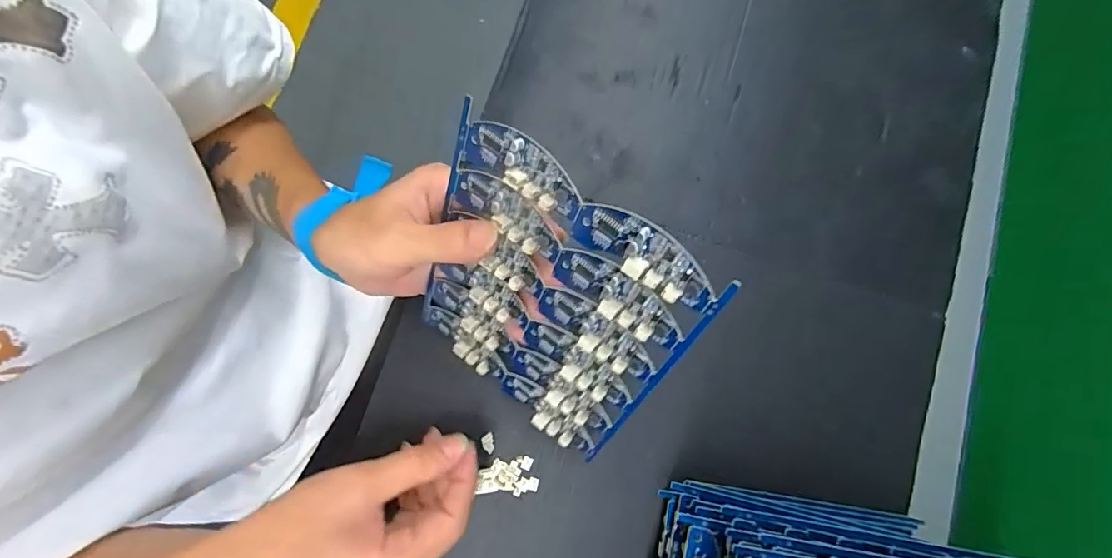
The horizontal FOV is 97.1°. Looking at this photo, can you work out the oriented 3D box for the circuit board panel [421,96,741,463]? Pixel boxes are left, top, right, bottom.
[{"bbox_3d":[-0.010,0.014,0.248,0.136,0.152,0.008,38,45,14],"label":"circuit board panel"}]

